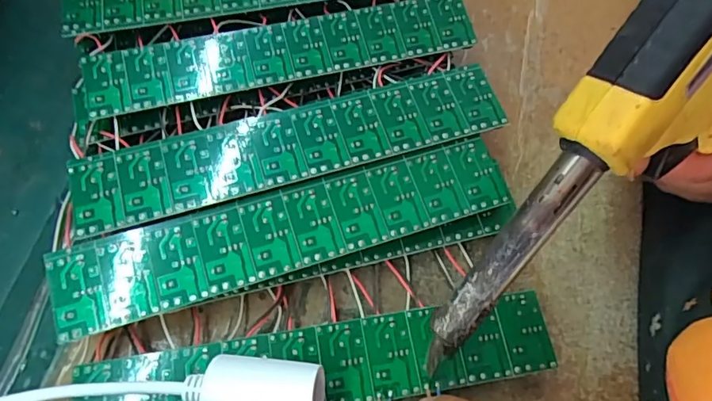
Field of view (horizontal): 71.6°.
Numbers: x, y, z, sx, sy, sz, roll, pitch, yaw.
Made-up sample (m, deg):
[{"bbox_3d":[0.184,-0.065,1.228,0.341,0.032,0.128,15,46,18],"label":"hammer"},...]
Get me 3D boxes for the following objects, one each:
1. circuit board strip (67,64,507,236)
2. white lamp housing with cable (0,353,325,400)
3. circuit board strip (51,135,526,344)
[{"bbox_3d":[-0.028,-0.028,0.233,0.199,0.004,0.040,-14,69,-10],"label":"circuit board strip"},{"bbox_3d":[-0.115,0.078,0.197,0.202,0.042,0.027,1,67,-3],"label":"white lamp housing with cable"},{"bbox_3d":[-0.028,0.013,0.221,0.199,0.004,0.039,-16,73,-11],"label":"circuit board strip"}]

